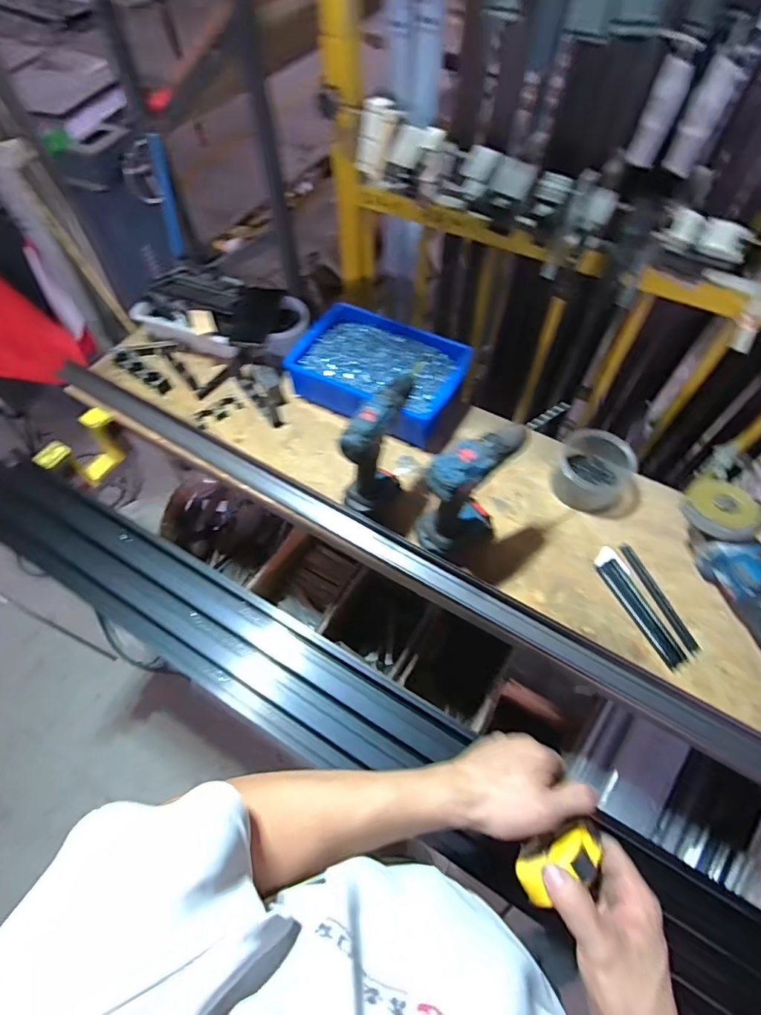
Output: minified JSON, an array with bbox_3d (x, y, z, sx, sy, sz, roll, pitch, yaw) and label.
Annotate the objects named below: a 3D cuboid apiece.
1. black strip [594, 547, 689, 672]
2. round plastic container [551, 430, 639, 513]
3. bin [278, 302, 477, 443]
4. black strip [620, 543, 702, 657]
[{"bbox_3d":[0.383,0.145,0.713,0.041,0.008,0.187,-21,63,-12],"label":"black strip"},{"bbox_3d":[0.353,-0.067,0.800,0.123,0.067,0.120,0,60,-1],"label":"round plastic container"},{"bbox_3d":[0.002,-0.250,0.901,0.305,0.084,0.234,23,63,12],"label":"bin"},{"bbox_3d":[0.417,0.131,0.717,0.019,0.004,0.178,-16,62,-10],"label":"black strip"}]

